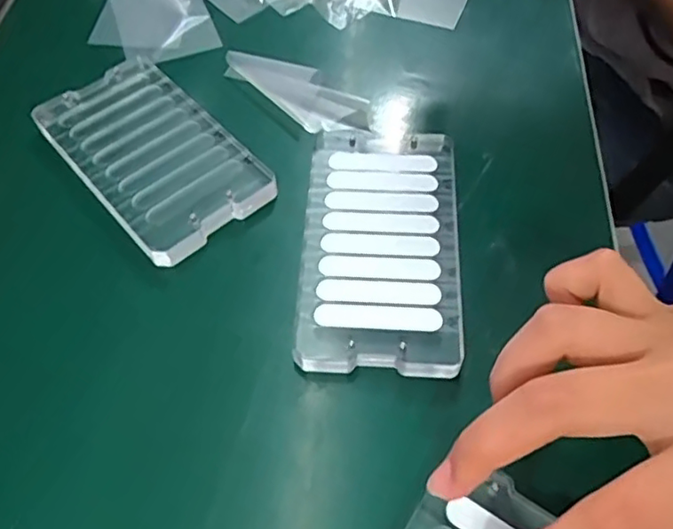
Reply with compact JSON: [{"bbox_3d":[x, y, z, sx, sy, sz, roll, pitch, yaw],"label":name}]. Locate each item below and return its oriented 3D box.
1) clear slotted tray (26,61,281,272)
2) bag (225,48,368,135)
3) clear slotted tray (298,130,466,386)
[{"bbox_3d":[-0.093,-0.057,0.310,0.069,0.010,0.122,-38,63,-21],"label":"clear slotted tray"},{"bbox_3d":[-0.023,-0.096,0.336,0.087,0.008,0.031,33,64,21],"label":"bag"},{"bbox_3d":[0.020,-0.012,0.278,0.067,0.012,0.123,2,57,3],"label":"clear slotted tray"}]

